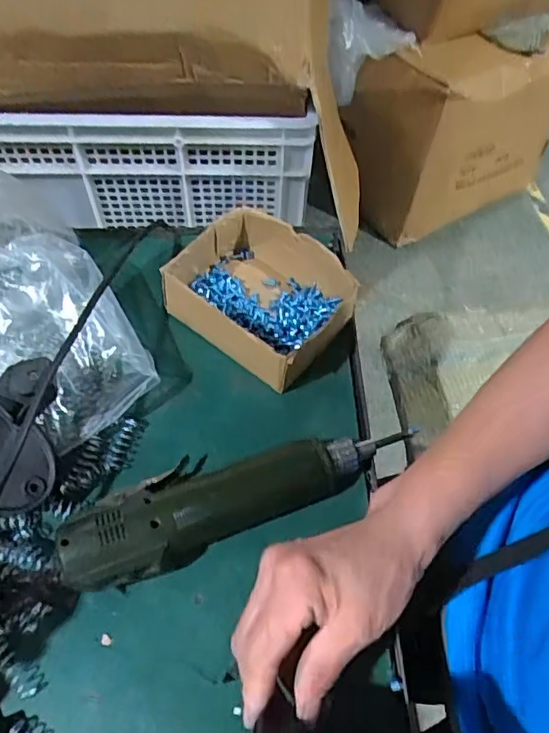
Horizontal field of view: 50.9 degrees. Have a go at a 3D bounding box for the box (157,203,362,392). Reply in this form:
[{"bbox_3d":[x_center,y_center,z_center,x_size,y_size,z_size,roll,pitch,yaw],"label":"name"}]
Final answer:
[{"bbox_3d":[-0.012,-0.060,0.477,0.138,0.057,0.117,32,62,16],"label":"box"}]

